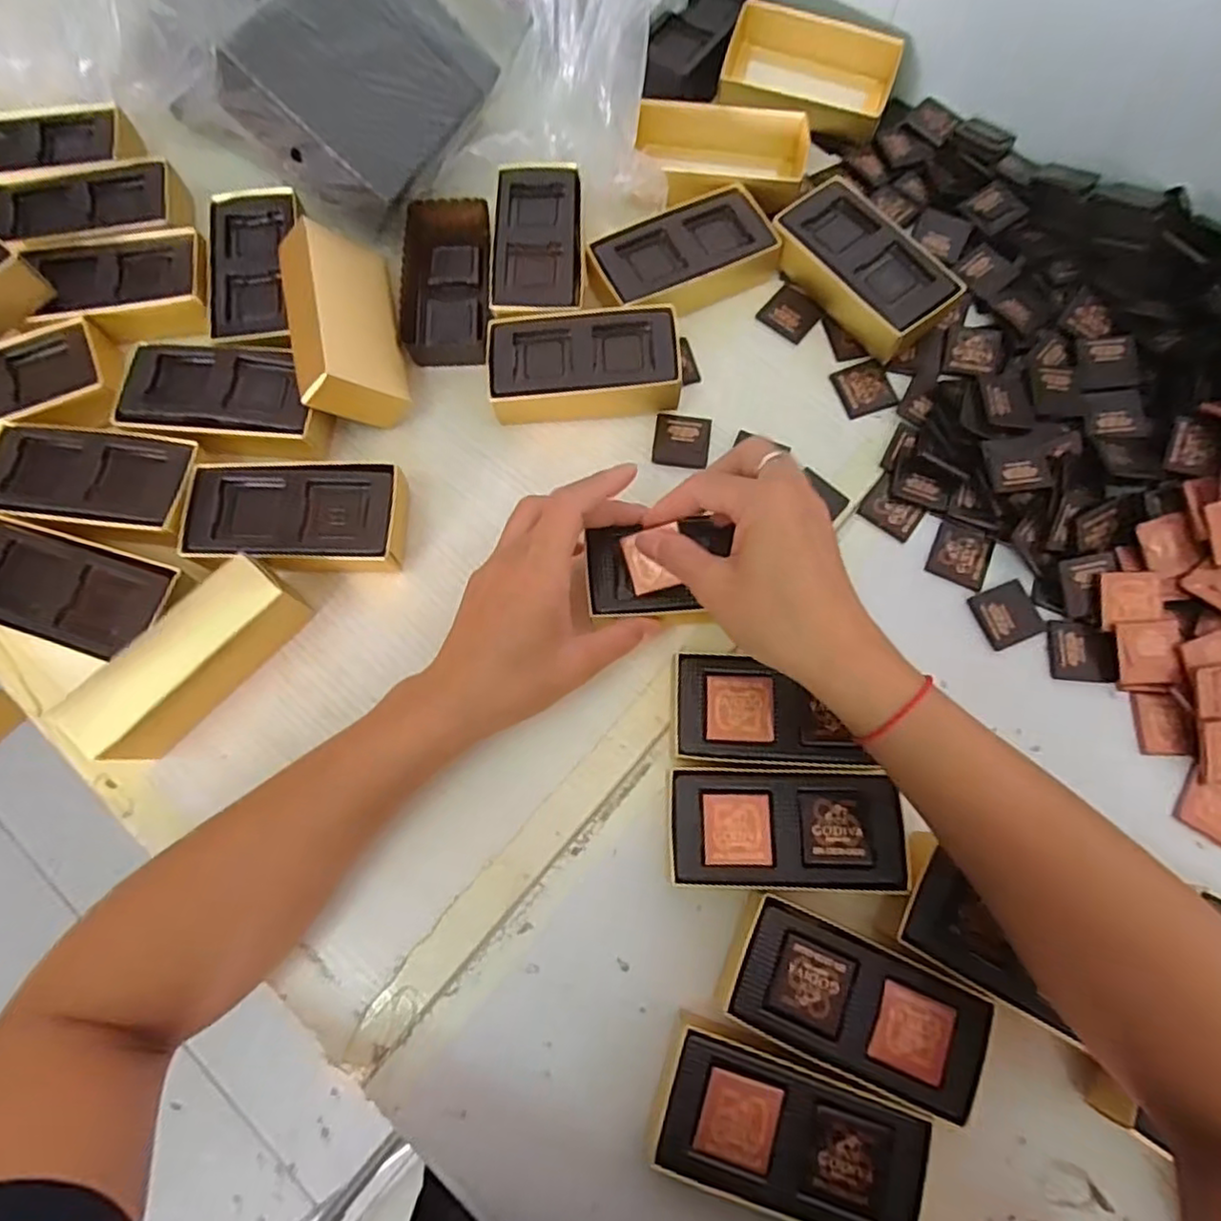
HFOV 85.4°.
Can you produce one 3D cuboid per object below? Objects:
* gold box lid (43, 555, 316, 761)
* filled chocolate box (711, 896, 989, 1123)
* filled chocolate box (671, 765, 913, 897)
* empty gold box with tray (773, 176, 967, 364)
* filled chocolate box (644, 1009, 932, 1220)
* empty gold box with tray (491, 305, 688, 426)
[{"bbox_3d":[-0.210,0.026,0.341,0.031,0.061,0.111,40,77,11],"label":"gold box lid"},{"bbox_3d":[0.112,0.183,0.313,0.115,0.031,0.055,22,74,7],"label":"filled chocolate box"},{"bbox_3d":[0.086,0.110,0.335,0.112,0.032,0.055,2,73,1],"label":"filled chocolate box"},{"bbox_3d":[0.158,-0.213,0.420,0.059,0.036,0.119,-37,76,-10],"label":"empty gold box with tray"},{"bbox_3d":[0.077,0.232,0.298,0.115,0.030,0.060,20,74,6],"label":"filled chocolate box"},{"bbox_3d":[-0.016,-0.148,0.407,0.112,0.034,0.062,-7,73,-1],"label":"empty gold box with tray"}]

